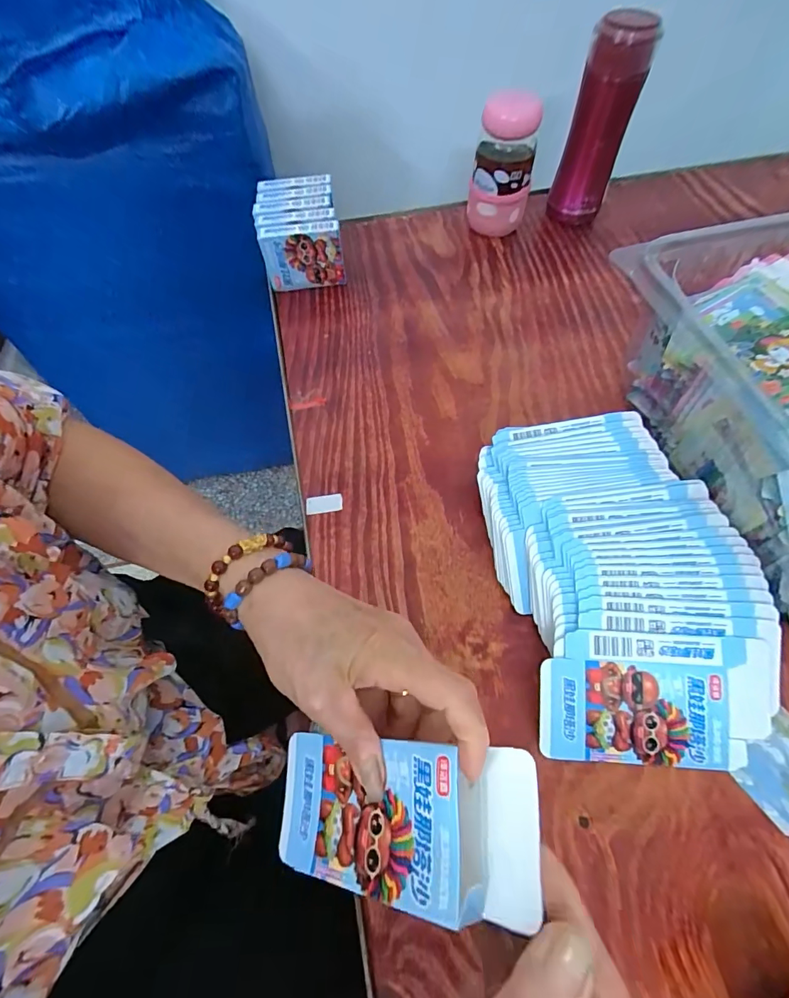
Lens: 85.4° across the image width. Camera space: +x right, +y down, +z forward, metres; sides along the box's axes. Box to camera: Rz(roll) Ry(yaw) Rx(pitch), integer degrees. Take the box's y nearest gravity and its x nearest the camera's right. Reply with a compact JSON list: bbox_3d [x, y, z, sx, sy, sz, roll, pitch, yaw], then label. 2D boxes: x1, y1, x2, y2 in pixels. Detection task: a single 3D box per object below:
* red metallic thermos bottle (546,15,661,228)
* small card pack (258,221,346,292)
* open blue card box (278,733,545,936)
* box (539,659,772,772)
[{"bbox_3d":[0.237,-0.433,0.504,0.063,0.189,0.058,9,62,8],"label":"red metallic thermos bottle"},{"bbox_3d":[-0.108,-0.287,0.512,0.091,0.068,0.024,-5,61,0],"label":"small card pack"},{"bbox_3d":[-0.003,0.161,0.218,0.145,0.022,0.064,-14,57,28],"label":"open blue card box"},{"bbox_3d":[0.172,0.142,0.284,0.144,0.007,0.064,2,86,4],"label":"box"}]

